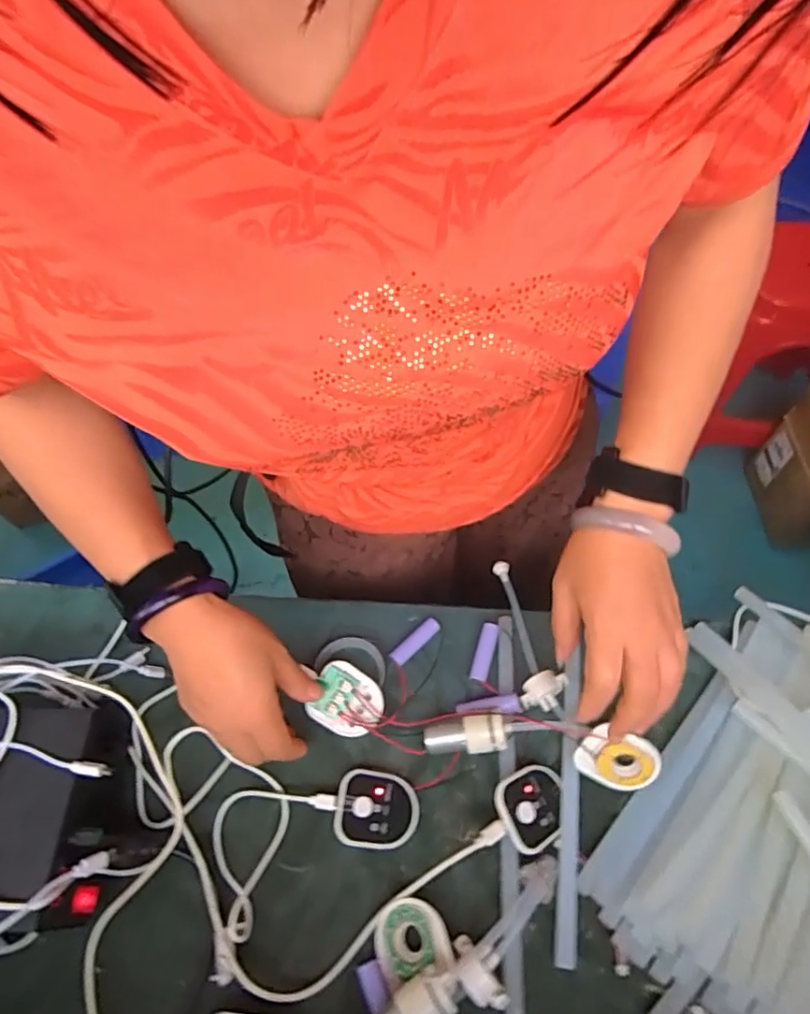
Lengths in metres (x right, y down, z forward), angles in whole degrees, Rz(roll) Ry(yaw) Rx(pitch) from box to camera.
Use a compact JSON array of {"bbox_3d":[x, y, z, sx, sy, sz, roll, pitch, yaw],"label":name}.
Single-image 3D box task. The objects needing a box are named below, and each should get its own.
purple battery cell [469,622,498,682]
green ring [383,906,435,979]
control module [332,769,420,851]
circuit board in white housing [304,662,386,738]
[{"bbox_3d":[0.068,0.125,0.493,0.014,0.010,0.050,15,61,11],"label":"purple battery cell"},{"bbox_3d":[0.003,0.285,0.376,0.030,0.013,0.037,-18,60,-9],"label":"green ring"},{"bbox_3d":[-0.021,0.224,0.424,0.059,0.015,0.050,6,59,6],"label":"control module"},{"bbox_3d":[-0.047,0.156,0.459,0.058,0.010,0.047,33,77,2],"label":"circuit board in white housing"}]

